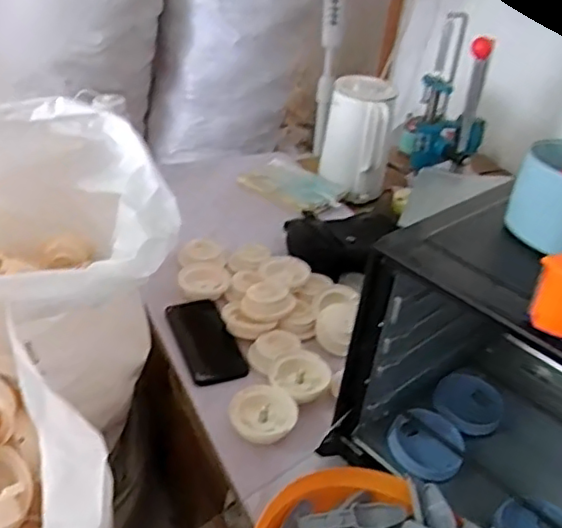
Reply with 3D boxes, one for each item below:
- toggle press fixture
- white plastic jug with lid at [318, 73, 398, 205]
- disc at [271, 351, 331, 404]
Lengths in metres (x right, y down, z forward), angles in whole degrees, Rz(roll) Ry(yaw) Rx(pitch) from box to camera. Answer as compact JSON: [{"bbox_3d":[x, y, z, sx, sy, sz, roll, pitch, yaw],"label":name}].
[{"bbox_3d":[0.330,-0.316,1.134,0.128,0.246,0.125,20,35,19],"label":"toggle press fixture"},{"bbox_3d":[0.161,-0.263,1.272,0.139,0.221,0.131,11,33,6],"label":"white plastic jug with lid"},{"bbox_3d":[0.027,0.144,0.781,0.070,0.020,0.070,5,33,-3],"label":"disc"}]

